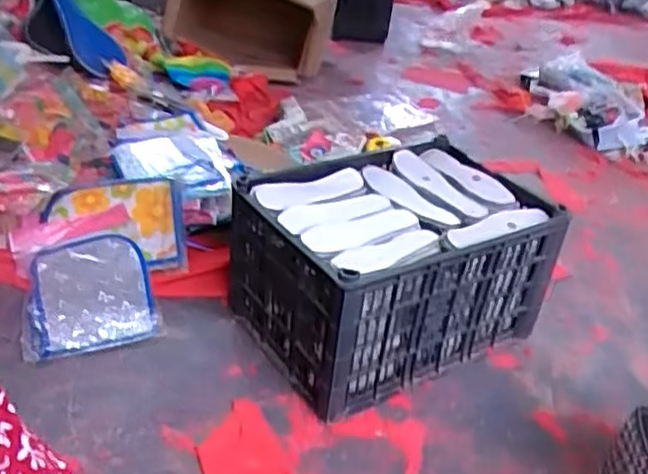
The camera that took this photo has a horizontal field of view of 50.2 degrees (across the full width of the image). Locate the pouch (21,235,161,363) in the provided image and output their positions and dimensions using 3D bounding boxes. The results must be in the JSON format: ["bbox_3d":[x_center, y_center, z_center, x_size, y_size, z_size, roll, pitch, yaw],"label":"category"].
[{"bbox_3d":[-0.441,0.107,1.322,0.240,0.037,0.268,-11,46,-4],"label":"pouch"}]

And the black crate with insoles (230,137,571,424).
[{"bbox_3d":[0.123,0.037,1.253,0.465,0.262,0.357,-14,38,-29],"label":"black crate with insoles"}]

